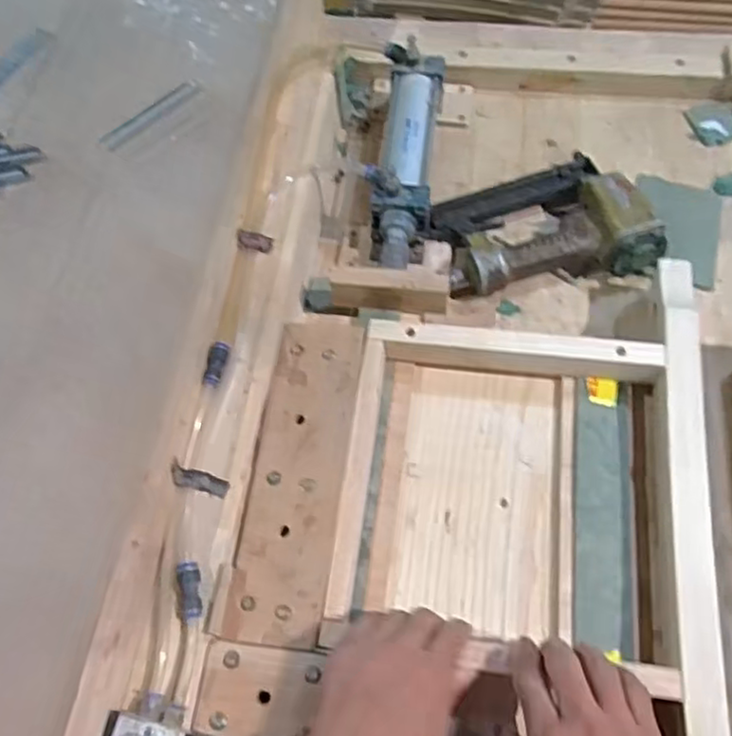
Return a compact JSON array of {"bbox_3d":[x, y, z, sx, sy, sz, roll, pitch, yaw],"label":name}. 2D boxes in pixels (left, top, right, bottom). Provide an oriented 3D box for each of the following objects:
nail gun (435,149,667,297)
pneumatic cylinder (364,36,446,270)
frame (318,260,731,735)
[{"bbox_3d":[0.184,-0.153,0.702,0.216,0.061,0.152,-11,65,-1],"label":"nail gun"},{"bbox_3d":[0.042,-0.226,0.726,0.067,0.081,0.281,5,66,7],"label":"pneumatic cylinder"},{"bbox_3d":[0.131,0.110,0.574,0.300,0.069,0.461,6,66,5],"label":"frame"}]

